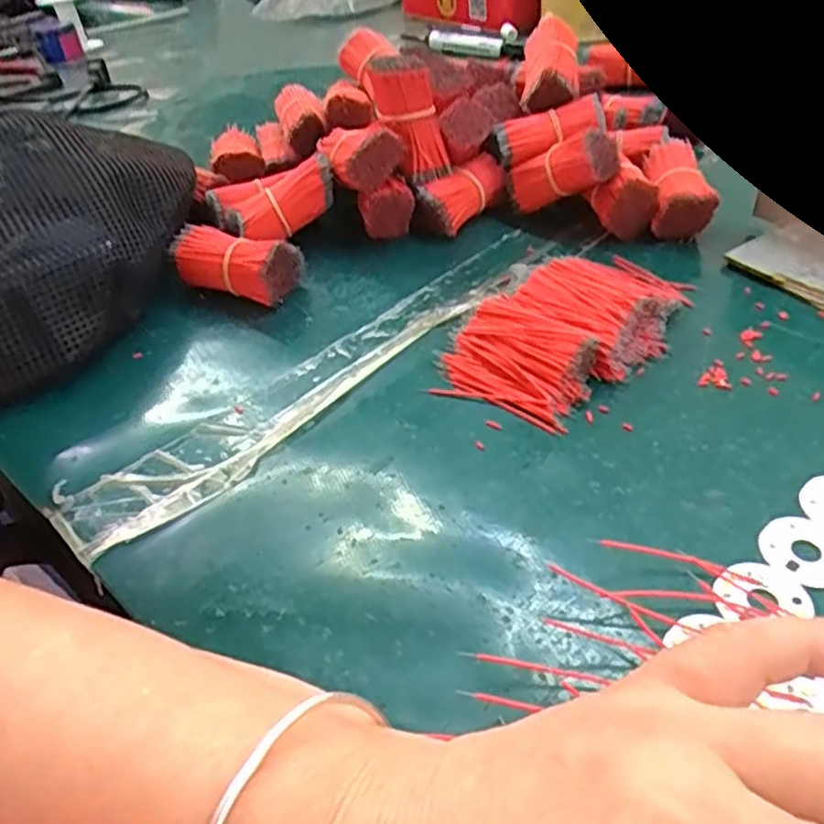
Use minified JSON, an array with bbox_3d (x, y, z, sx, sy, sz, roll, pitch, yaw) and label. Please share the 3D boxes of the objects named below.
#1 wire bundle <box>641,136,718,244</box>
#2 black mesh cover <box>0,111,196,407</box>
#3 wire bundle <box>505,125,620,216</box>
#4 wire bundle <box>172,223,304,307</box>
[{"bbox_3d":[0.165,-0.140,0.450,0.034,0.036,0.070,-1,42,7],"label":"wire bundle"},{"bbox_3d":[-0.200,-0.089,0.392,0.101,0.088,0.213,7,43,15],"label":"black mesh cover"},{"bbox_3d":[0.090,-0.148,0.445,0.069,0.031,0.023,-15,29,42],"label":"wire bundle"},{"bbox_3d":[-0.104,-0.085,0.418,0.072,0.039,0.028,10,44,18],"label":"wire bundle"}]

